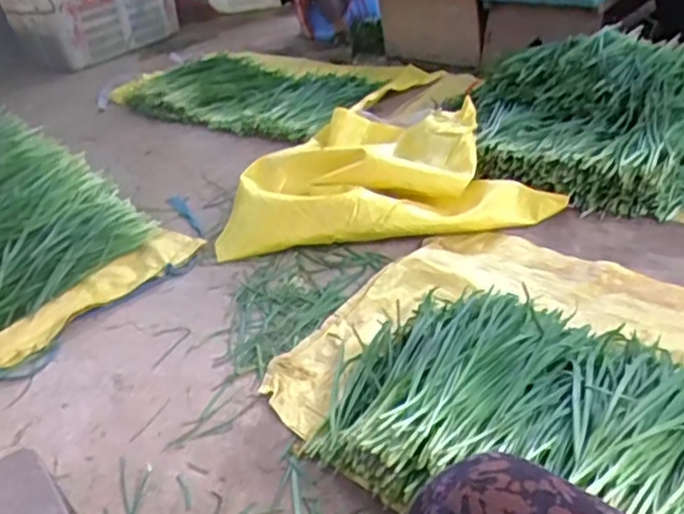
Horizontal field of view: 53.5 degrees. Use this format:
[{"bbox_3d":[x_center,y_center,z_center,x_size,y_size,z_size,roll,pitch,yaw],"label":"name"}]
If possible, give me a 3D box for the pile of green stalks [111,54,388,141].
[{"bbox_3d":[-0.293,-0.471,1.920,0.769,0.097,0.308,12,38,29],"label":"pile of green stalks"}]

